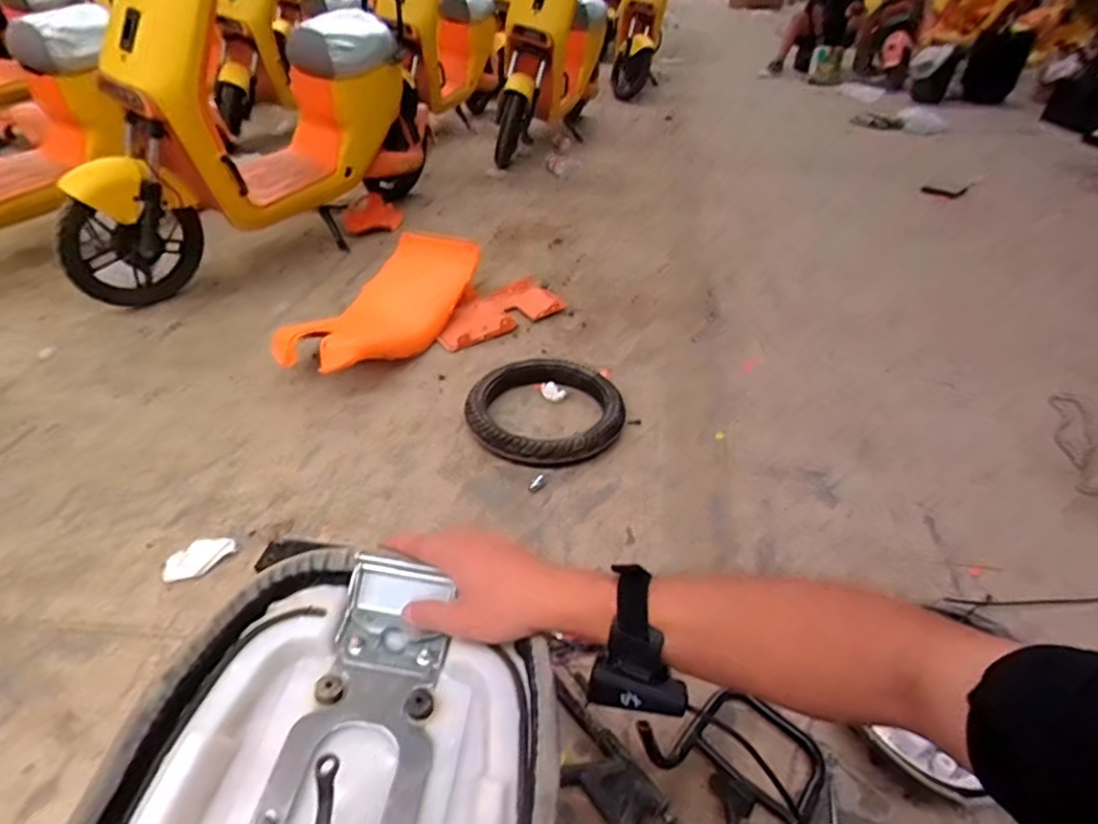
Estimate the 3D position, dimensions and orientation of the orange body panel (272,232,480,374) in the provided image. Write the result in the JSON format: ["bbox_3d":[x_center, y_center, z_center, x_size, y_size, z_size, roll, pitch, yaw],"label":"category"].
[{"bbox_3d":[-0.447,-0.292,1.660,0.279,0.204,0.610,15,39,15],"label":"orange body panel"}]

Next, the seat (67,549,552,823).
[{"bbox_3d":[-0.136,0.253,0.366,0.264,0.067,0.340,8,38,6],"label":"seat"}]

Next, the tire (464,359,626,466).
[{"bbox_3d":[0.000,-0.002,1.404,0.354,0.077,0.323,2,37,-2],"label":"tire"}]

